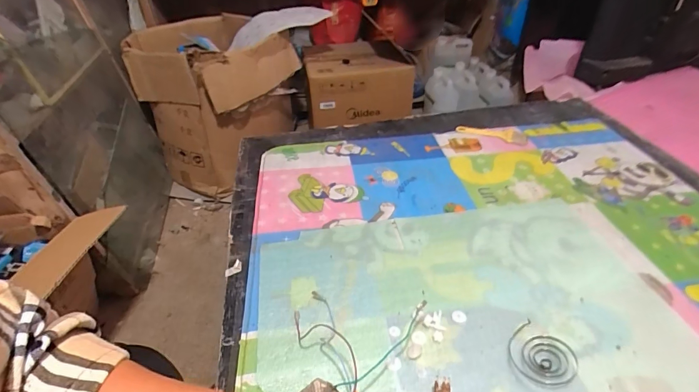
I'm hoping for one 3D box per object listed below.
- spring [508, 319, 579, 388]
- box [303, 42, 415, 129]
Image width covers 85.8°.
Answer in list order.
[{"bbox_3d":[0.253,0.208,0.493,0.079,0.013,0.080,26,46,32],"label":"spring"},{"bbox_3d":[0.026,-0.413,1.379,0.356,0.191,0.345,-3,39,-4],"label":"box"}]

